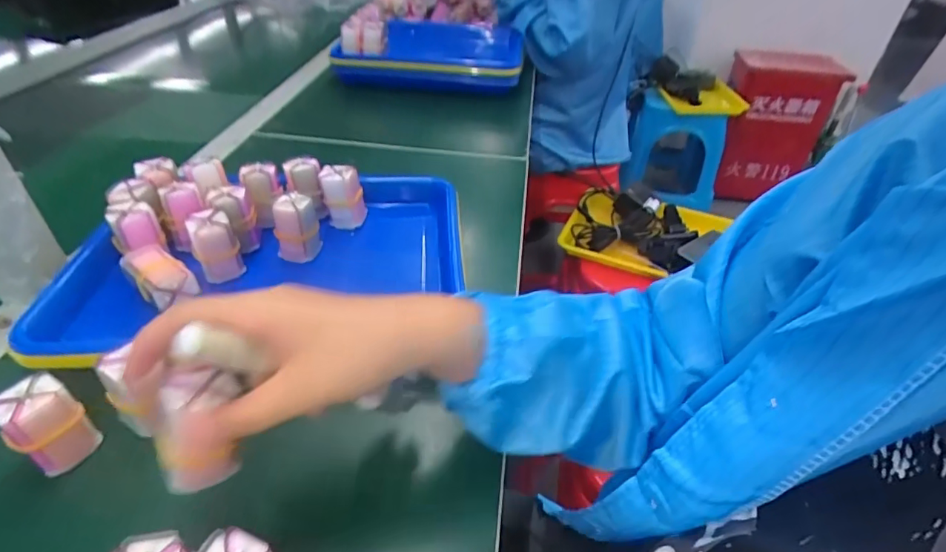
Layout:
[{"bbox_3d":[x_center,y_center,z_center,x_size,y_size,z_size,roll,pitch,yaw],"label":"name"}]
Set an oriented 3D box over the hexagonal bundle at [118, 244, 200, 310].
[{"bbox_3d":[-0.257,-0.001,0.407,0.057,0.023,0.035,29,46,29],"label":"hexagonal bundle"}]

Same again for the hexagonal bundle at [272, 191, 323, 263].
[{"bbox_3d":[-0.160,-0.042,0.450,0.035,0.059,0.032,-8,41,-13],"label":"hexagonal bundle"}]

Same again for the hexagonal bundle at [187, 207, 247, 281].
[{"bbox_3d":[-0.219,-0.027,0.424,0.032,0.061,0.030,-16,43,-21],"label":"hexagonal bundle"}]

